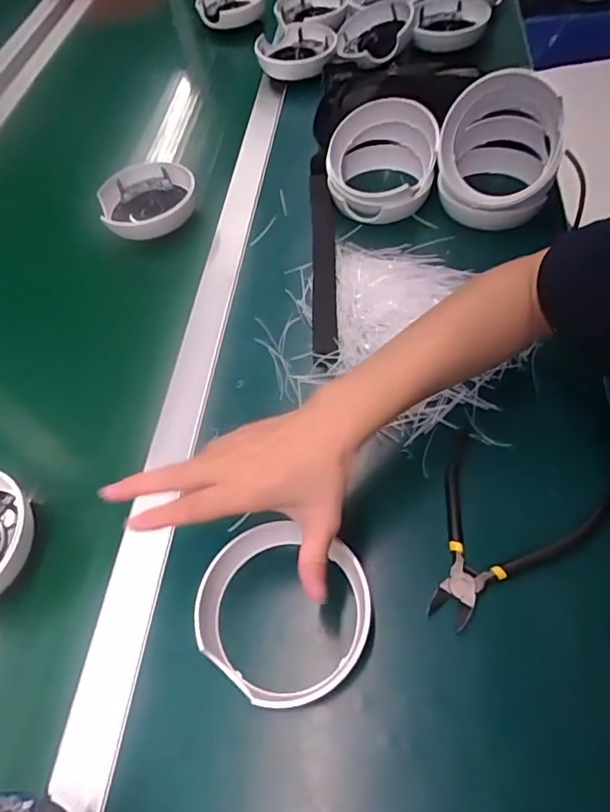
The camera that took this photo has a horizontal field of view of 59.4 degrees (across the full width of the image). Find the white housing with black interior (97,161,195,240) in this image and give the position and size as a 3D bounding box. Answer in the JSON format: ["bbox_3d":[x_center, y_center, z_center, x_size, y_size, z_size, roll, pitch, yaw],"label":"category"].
[{"bbox_3d":[-0.187,-0.242,0.647,0.115,0.045,0.111,-12,56,0],"label":"white housing with black interior"}]

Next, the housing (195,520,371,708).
[{"bbox_3d":[-0.014,0.139,0.371,0.116,0.027,0.112,-3,57,5],"label":"housing"}]

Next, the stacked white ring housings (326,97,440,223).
[{"bbox_3d":[0.083,-0.278,0.596,0.117,0.080,0.112,-1,57,7],"label":"stacked white ring housings"}]

